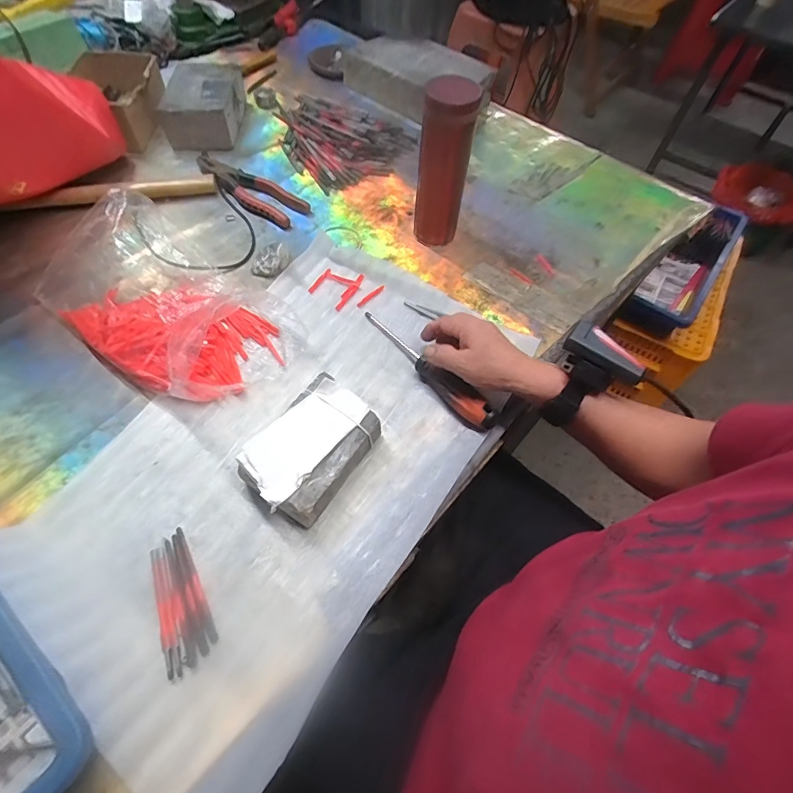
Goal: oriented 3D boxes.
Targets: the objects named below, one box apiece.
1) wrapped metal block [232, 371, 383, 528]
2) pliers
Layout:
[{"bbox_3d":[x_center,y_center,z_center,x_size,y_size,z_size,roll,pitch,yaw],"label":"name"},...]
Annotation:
[{"bbox_3d":[-0.079,0.049,0.420,0.084,0.054,0.125,32,62,15],"label":"wrapped metal block"},{"bbox_3d":[-0.221,-0.305,0.652,0.201,0.019,0.063,32,62,15],"label":"pliers"}]

